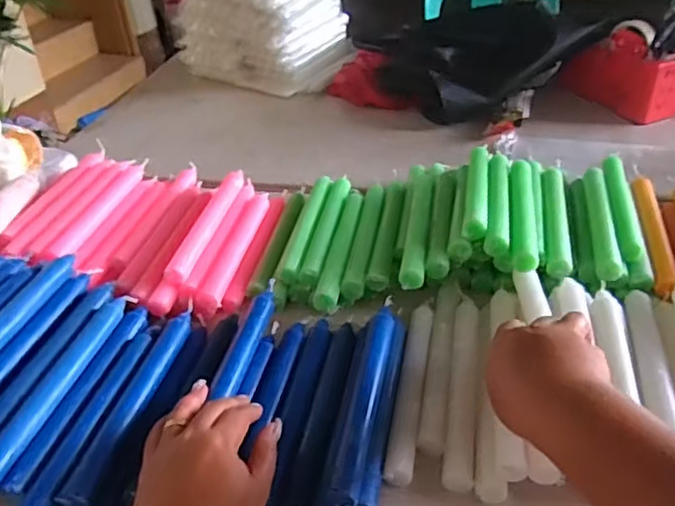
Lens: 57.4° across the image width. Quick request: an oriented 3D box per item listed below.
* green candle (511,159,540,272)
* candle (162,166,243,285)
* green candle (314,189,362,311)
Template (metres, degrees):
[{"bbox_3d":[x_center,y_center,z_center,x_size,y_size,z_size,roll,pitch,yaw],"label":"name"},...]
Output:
[{"bbox_3d":[0.196,-0.047,0.653,0.025,0.022,0.212,5,37,12],"label":"green candle"},{"bbox_3d":[-0.143,-0.034,0.695,0.024,0.022,0.210,4,36,10],"label":"candle"},{"bbox_3d":[0.007,-0.011,0.673,0.024,0.017,0.202,4,36,11],"label":"green candle"}]

